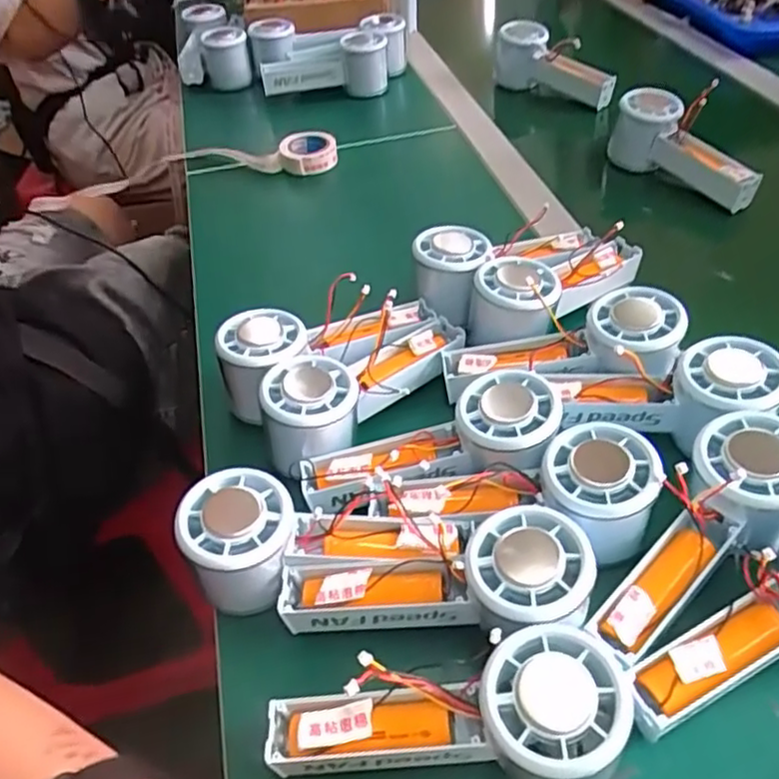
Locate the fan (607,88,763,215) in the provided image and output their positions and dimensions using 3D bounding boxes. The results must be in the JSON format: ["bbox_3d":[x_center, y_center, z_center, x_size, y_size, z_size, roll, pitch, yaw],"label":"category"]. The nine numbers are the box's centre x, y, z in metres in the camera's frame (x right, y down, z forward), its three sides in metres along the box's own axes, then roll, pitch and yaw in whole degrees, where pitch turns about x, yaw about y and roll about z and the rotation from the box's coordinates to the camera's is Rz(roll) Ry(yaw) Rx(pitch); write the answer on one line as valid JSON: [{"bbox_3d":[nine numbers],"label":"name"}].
[{"bbox_3d":[0.269,-0.214,0.618,0.057,0.055,0.147,-29,63,-23],"label":"fan"}]

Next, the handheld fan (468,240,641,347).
[{"bbox_3d":[0.121,-0.083,0.468,0.153,0.034,0.056,-31,51,-24],"label":"handheld fan"}]

